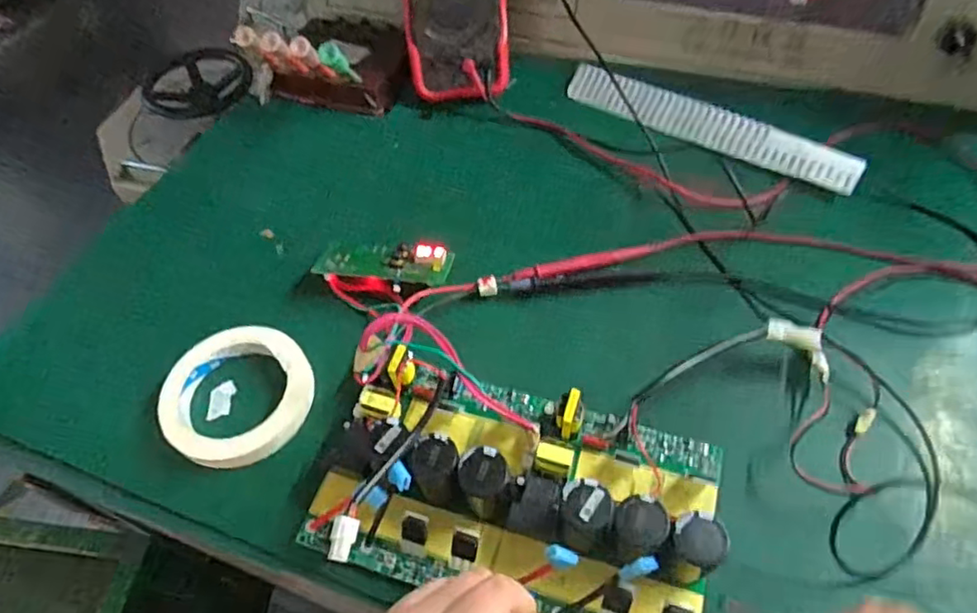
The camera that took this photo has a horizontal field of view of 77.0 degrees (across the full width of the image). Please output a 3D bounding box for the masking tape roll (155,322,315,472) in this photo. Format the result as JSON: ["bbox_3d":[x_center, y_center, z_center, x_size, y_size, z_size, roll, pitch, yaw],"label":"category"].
[{"bbox_3d":[-0.179,0.062,0.440,0.103,0.019,0.101,-2,53,3],"label":"masking tape roll"}]

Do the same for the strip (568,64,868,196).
[{"bbox_3d":[0.202,-0.172,0.579,0.279,0.023,0.039,28,60,22],"label":"strip"}]

